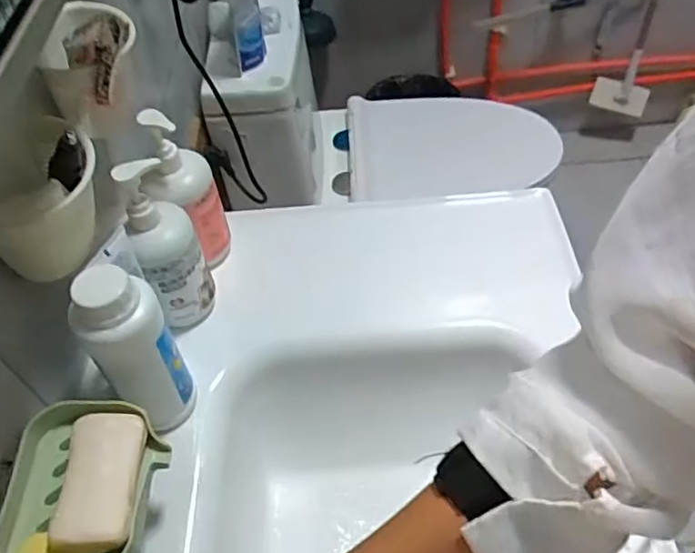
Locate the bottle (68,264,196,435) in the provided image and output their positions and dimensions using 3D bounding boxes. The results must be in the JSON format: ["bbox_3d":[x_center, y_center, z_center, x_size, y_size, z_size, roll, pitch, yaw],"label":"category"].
[{"bbox_3d":[-0.174,0.063,0.519,0.064,0.175,0.056,-29,54,-17],"label":"bottle"}]

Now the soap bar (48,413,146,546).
[{"bbox_3d":[-0.180,0.149,0.451,0.053,0.025,0.098,-2,47,-6],"label":"soap bar"}]

